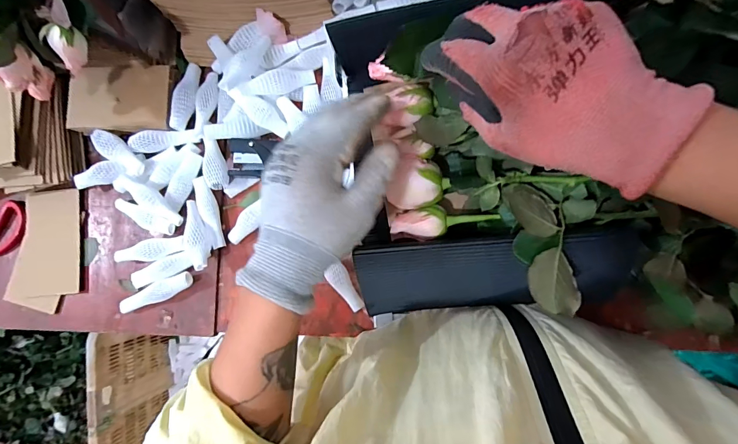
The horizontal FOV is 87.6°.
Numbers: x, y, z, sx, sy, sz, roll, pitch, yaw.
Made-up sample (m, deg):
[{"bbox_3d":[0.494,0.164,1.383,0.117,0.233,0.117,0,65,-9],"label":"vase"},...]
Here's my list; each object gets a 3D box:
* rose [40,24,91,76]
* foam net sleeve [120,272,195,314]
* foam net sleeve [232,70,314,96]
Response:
[{"bbox_3d":[-0.316,-0.181,0.399,0.034,0.036,0.039,26,88,7],"label":"rose"},{"bbox_3d":[-0.266,0.088,0.481,0.101,0.029,0.025,-18,83,4],"label":"foam net sleeve"},{"bbox_3d":[-0.112,-0.169,0.464,0.091,0.019,0.022,-13,83,-9],"label":"foam net sleeve"}]

